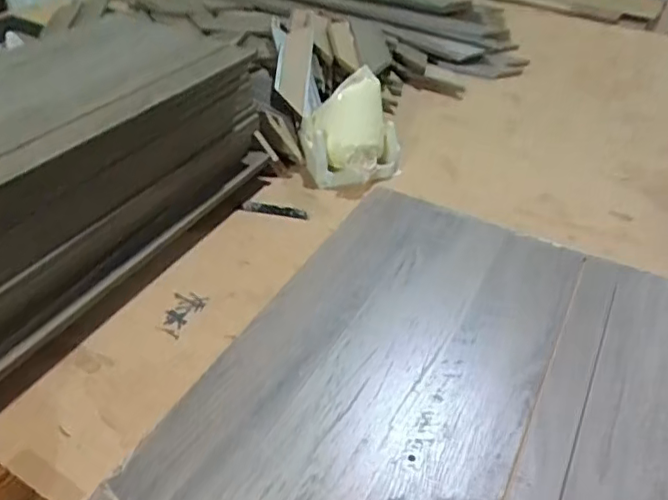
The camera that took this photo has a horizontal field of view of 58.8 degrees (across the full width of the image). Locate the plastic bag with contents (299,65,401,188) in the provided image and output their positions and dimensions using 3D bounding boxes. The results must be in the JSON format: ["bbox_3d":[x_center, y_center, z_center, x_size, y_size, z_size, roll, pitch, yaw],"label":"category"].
[{"bbox_3d":[0.022,-0.143,0.728,0.115,0.103,0.105,-6,40,-10],"label":"plastic bag with contents"}]

